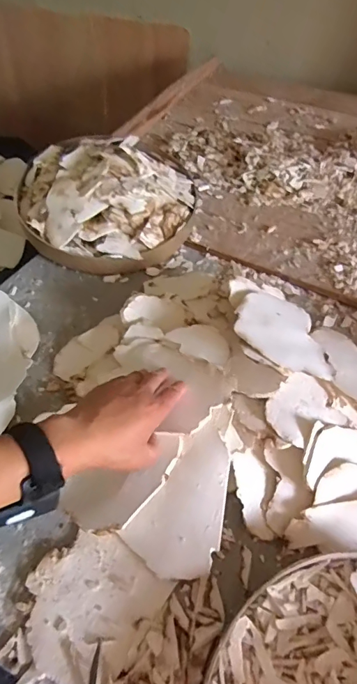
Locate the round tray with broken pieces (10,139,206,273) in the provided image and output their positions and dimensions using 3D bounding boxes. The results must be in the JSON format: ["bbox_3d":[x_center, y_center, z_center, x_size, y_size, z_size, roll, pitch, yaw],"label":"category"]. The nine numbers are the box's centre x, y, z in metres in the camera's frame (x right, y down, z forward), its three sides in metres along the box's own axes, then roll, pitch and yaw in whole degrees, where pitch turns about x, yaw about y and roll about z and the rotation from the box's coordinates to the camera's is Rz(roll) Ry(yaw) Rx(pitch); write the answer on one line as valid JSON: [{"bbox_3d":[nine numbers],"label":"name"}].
[{"bbox_3d":[-0.121,-0.237,0.738,0.297,0.119,0.250,-3,52,-2],"label":"round tray with broken pieces"}]

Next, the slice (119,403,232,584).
[{"bbox_3d":[0.015,0.147,0.454,0.087,0.011,0.171,19,68,17],"label":"slice"}]

